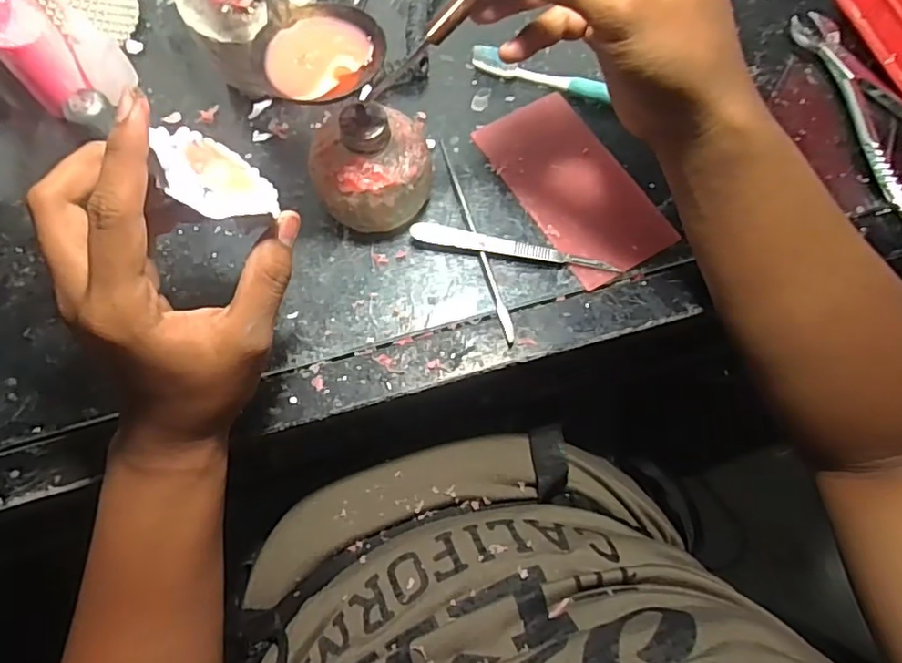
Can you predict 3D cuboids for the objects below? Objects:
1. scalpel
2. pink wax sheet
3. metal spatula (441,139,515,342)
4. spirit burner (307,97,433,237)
[{"bbox_3d":[0.040,-0.054,0.383,0.131,0.009,0.011,10,69,4],"label":"scalpel"},{"bbox_3d":[0.084,-0.101,0.408,0.073,0.004,0.143,-29,72,-9],"label":"pink wax sheet"},{"bbox_3d":[0.016,-0.065,0.389,0.007,0.006,0.158,-16,70,-6],"label":"metal spatula"},{"bbox_3d":[-0.050,-0.103,0.369,0.073,0.070,0.064,-19,71,-7],"label":"spirit burner"}]

